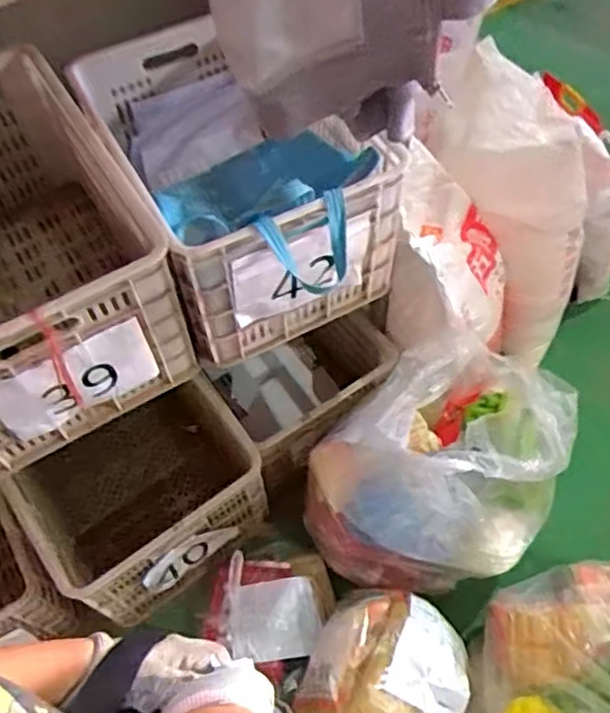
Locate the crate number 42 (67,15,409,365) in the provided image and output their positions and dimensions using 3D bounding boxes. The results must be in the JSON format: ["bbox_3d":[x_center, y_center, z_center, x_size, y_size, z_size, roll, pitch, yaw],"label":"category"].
[{"bbox_3d":[-0.117,-0.289,1.039,0.334,0.274,0.510,-27,61,-14],"label":"crate number 42"}]

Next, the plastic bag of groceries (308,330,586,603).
[{"bbox_3d":[0.266,0.208,1.204,0.518,0.427,0.355,-23,60,-12],"label":"plastic bag of groceries"}]

